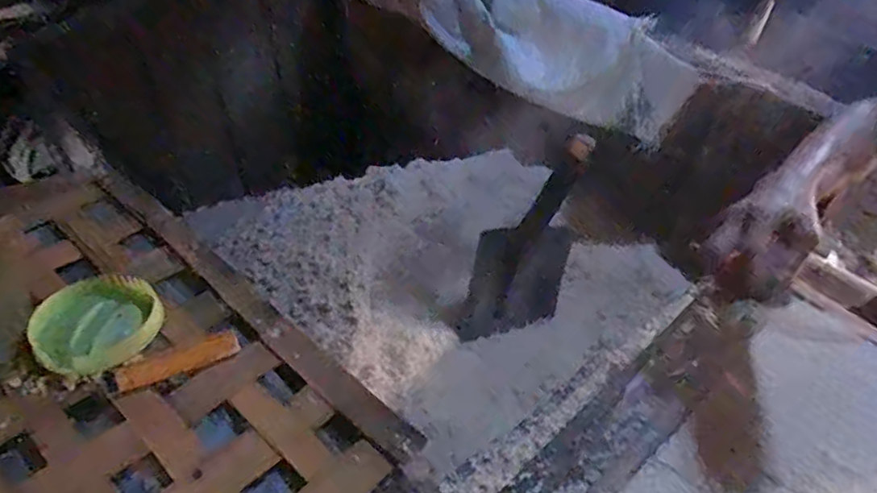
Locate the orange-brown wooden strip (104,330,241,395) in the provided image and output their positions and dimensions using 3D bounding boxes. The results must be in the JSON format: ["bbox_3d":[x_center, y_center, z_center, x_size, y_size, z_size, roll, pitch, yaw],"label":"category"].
[{"bbox_3d":[-0.240,0.105,0.560,0.111,0.011,0.024,-18,47,-23],"label":"orange-brown wooden strip"}]

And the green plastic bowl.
[{"bbox_3d":[-0.319,0.075,0.578,0.111,0.035,0.100,-15,46,-20],"label":"green plastic bowl"}]

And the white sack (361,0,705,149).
[{"bbox_3d":[0.151,-0.520,1.442,0.142,0.236,0.934,-32,54,-33],"label":"white sack"}]

